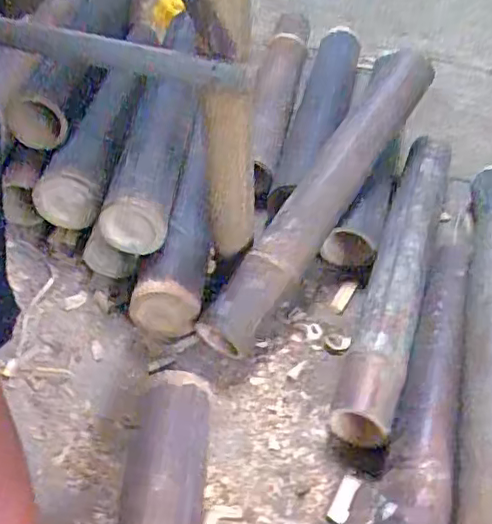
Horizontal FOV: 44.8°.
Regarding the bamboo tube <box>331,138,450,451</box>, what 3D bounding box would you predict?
[{"bbox_3d":[0.195,0.007,0.755,0.064,0.078,0.486,16,47,13],"label":"bamboo tube"}]

